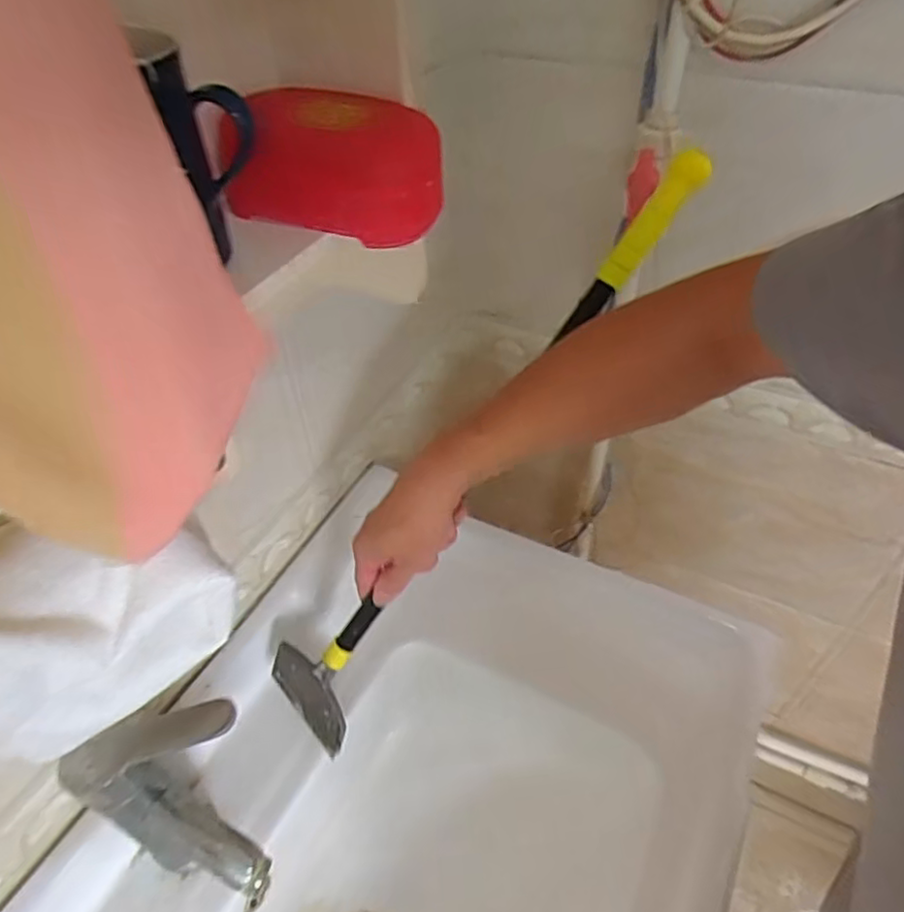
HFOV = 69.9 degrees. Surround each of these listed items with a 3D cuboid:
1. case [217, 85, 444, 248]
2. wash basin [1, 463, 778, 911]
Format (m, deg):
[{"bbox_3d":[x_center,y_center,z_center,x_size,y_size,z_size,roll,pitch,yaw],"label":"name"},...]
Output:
[{"bbox_3d":[-0.065,-0.170,0.380,0.116,0.062,0.079,8,46,11],"label":"case"},{"bbox_3d":[-0.051,0.380,0.531,0.462,0.191,0.714,20,49,21],"label":"wash basin"}]

